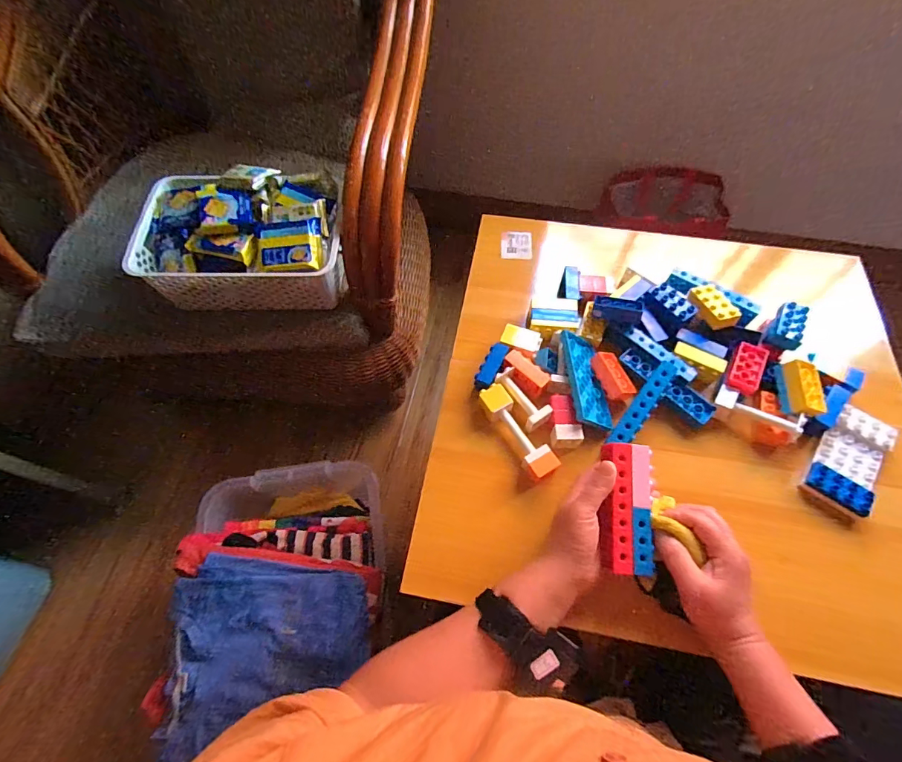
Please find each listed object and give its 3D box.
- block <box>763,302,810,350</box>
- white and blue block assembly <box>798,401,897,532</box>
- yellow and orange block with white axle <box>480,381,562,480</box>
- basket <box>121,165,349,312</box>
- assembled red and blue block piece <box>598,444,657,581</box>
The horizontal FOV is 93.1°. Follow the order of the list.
[{"bbox_3d":[0.438,-0.070,0.553,0.034,0.023,0.063,23,74,27],"label":"block"},{"bbox_3d":[0.467,0.097,0.504,0.063,0.034,0.134,35,68,18],"label":"white and blue block assembly"},{"bbox_3d":[0.081,0.065,0.527,0.037,0.035,0.131,-29,65,-14],"label":"yellow and orange block with white axle"},{"bbox_3d":[-0.324,-0.227,0.688,0.299,0.127,0.196,-2,62,-1],"label":"basket"},{"bbox_3d":[0.183,0.130,0.443,0.047,0.025,0.127,5,78,4],"label":"assembled red and blue block piece"}]

